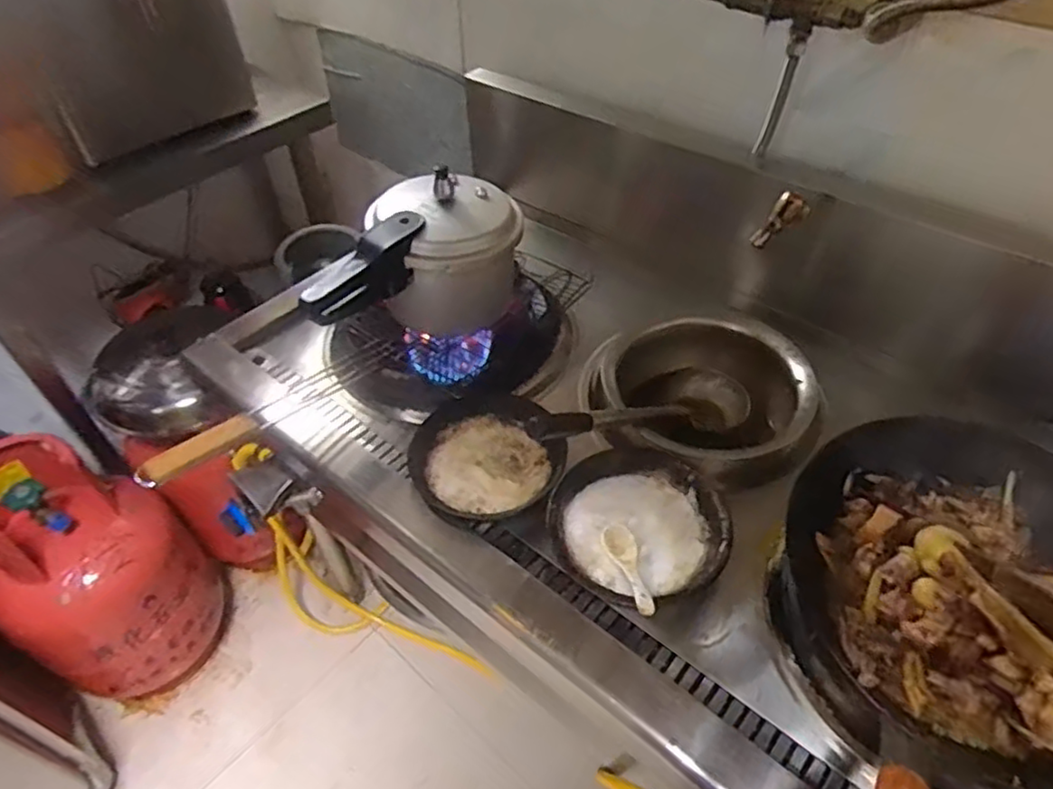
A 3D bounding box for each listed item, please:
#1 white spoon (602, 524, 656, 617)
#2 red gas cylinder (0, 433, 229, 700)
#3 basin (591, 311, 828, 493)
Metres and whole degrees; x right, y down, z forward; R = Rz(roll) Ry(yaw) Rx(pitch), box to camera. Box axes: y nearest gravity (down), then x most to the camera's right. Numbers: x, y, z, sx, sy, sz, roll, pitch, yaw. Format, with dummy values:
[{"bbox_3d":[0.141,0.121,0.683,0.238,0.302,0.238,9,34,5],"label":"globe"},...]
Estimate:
[{"bbox_3d":[0.107,0.179,0.700,0.037,0.018,0.126,-7,24,-5],"label":"white spoon"},{"bbox_3d":[-0.777,0.360,1.294,0.293,0.606,0.284,-27,53,-22],"label":"red gas cylinder"},{"bbox_3d":[0.242,0.017,0.908,0.285,0.112,0.281,-18,50,-15],"label":"basin"}]

